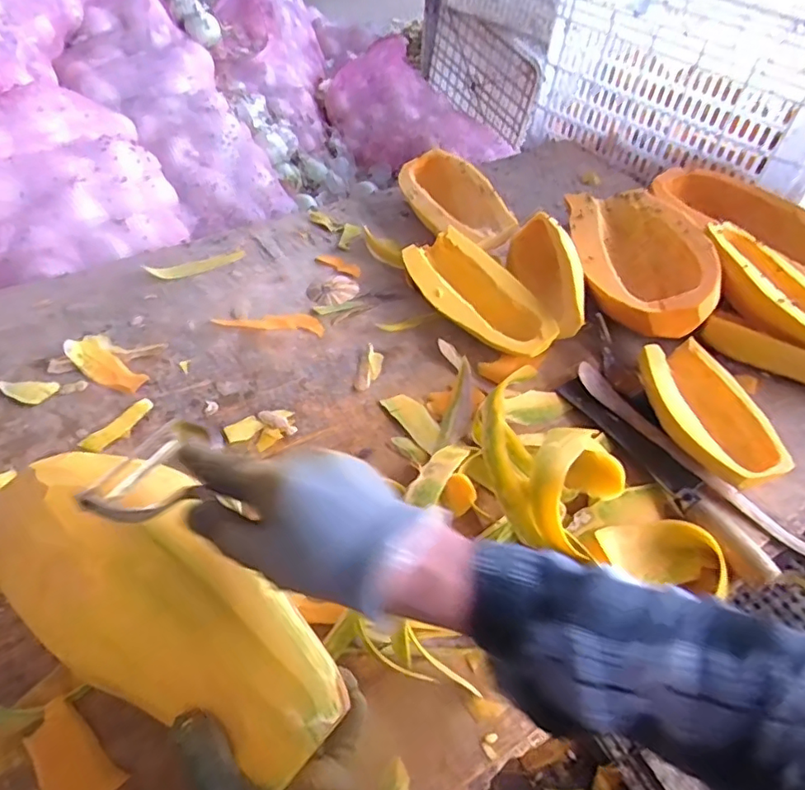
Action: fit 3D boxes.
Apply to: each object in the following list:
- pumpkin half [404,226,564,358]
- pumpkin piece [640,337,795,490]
[{"bbox_3d":[0.084,-0.120,0.670,0.099,0.047,0.212,-25,55,-25],"label":"pumpkin half"},{"bbox_3d":[0.307,0.019,0.573,0.097,0.047,0.170,-10,50,-15],"label":"pumpkin piece"}]

